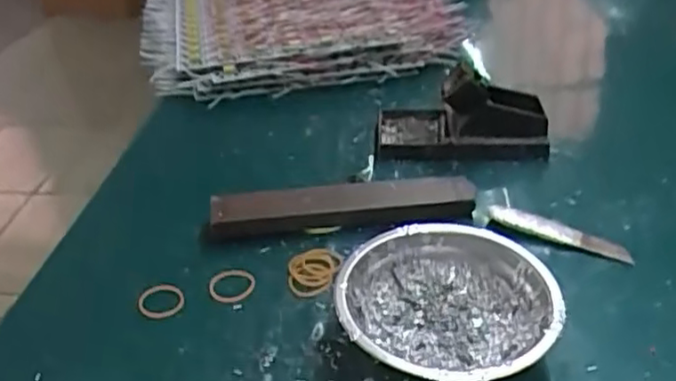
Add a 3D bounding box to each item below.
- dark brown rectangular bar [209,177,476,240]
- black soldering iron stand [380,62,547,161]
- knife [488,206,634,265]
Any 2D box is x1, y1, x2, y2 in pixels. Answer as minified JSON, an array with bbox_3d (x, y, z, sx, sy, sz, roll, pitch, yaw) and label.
[{"bbox_3d":[0.005,0.012,0.512,0.199,0.034,0.031,-3,35,-4],"label":"dark brown rectangular bar"},{"bbox_3d":[0.109,-0.067,0.573,0.149,0.060,0.070,4,35,6],"label":"black soldering iron stand"},{"bbox_3d":[0.159,0.031,0.481,0.100,0.022,0.015,12,37,18],"label":"knife"}]

